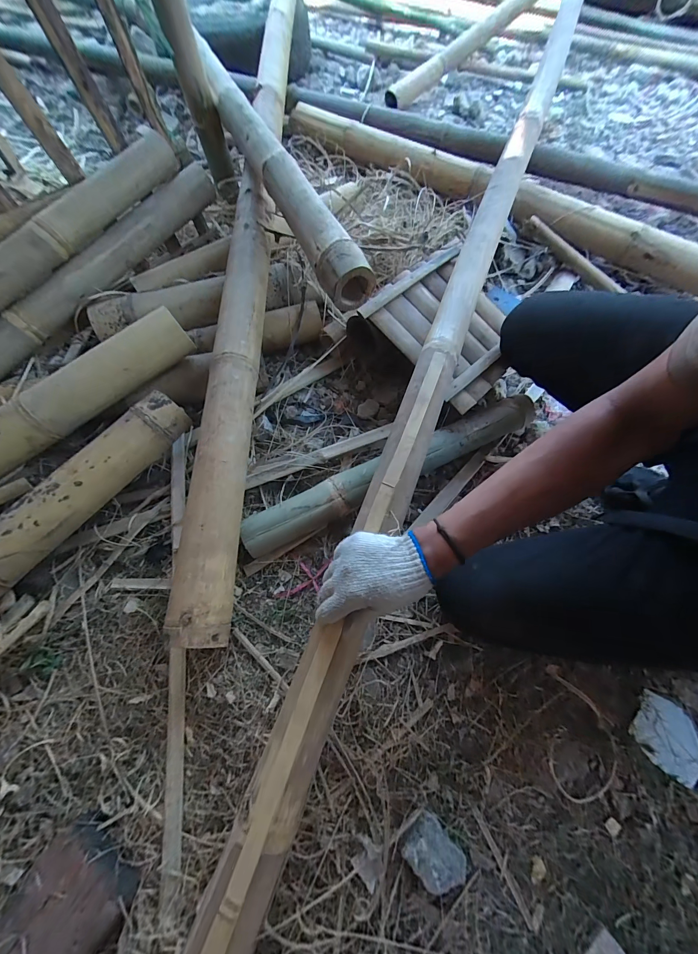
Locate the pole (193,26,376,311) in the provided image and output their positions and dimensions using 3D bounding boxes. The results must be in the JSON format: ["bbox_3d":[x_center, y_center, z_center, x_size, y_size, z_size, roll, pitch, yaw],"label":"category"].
[{"bbox_3d":[-0.159,-0.603,0.640,0.066,0.080,0.799,-24,70,-8],"label":"pole"}]

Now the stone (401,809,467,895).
[{"bbox_3d":[0.109,0.483,0.426,0.054,0.017,0.076,-40,71,-20],"label":"stone"}]

